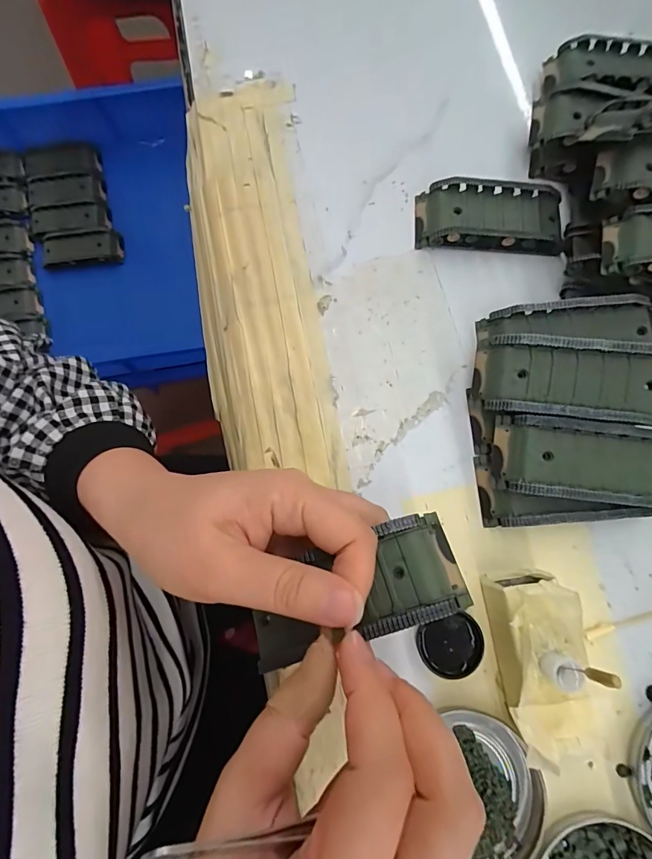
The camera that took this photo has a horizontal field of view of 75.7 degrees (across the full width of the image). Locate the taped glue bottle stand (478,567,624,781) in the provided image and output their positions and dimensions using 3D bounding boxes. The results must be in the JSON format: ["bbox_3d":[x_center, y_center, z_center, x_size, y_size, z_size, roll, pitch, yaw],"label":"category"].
[{"bbox_3d":[0.109,0.120,0.216,0.044,0.045,0.087,-5,77,-1],"label":"taped glue bottle stand"}]

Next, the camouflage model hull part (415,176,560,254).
[{"bbox_3d":[0.112,-0.146,0.287,0.096,0.020,0.044,3,77,0],"label":"camouflage model hull part"}]

